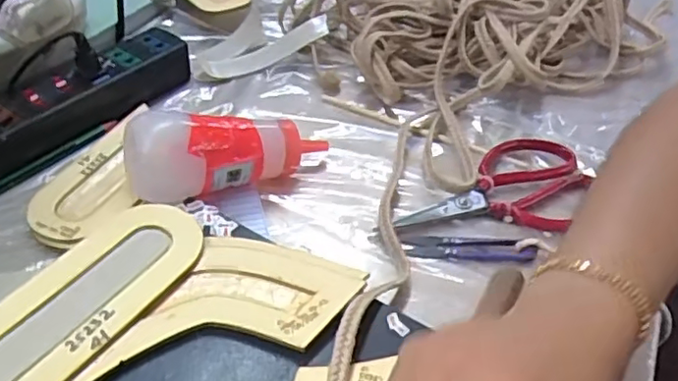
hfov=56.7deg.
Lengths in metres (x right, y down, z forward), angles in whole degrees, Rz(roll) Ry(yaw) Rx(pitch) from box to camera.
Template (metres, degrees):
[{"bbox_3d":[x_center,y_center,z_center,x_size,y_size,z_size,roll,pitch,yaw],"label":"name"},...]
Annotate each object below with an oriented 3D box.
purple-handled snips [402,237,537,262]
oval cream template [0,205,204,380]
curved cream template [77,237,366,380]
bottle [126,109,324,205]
[{"bbox_3d":[0.097,0.043,0.469,0.095,0.010,0.021,3,43,-3],"label":"purple-handled snips"},{"bbox_3d":[-0.159,0.072,0.365,0.069,0.007,0.195,25,46,20],"label":"oval cream template"},{"bbox_3d":[-0.115,0.103,0.339,0.095,0.006,0.279,33,49,31],"label":"curved cream template"},{"bbox_3d":[-0.079,-0.026,0.476,0.153,0.064,0.055,-8,45,-14],"label":"bottle"}]

